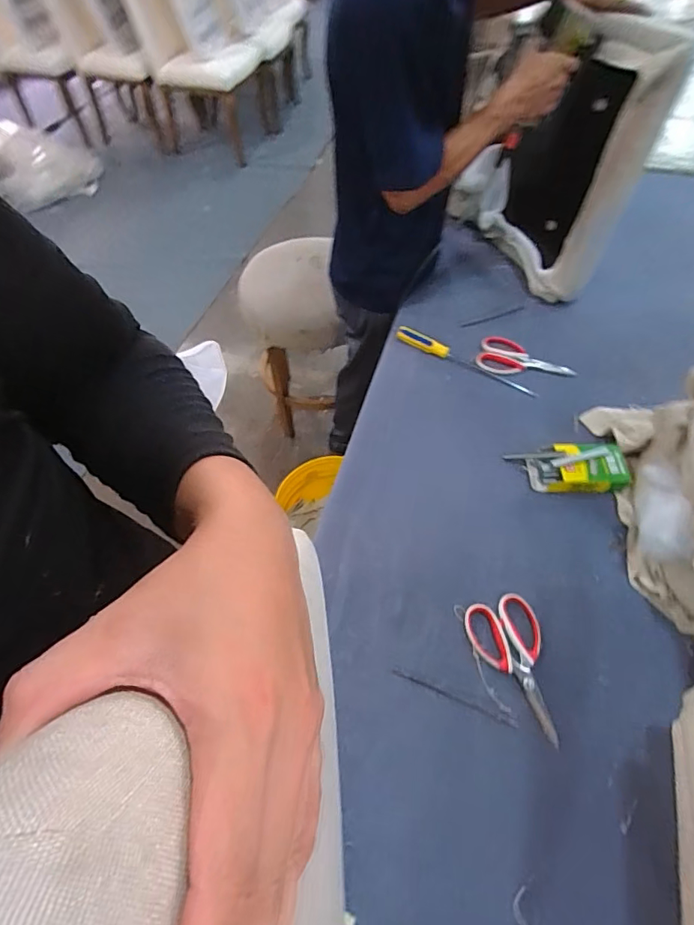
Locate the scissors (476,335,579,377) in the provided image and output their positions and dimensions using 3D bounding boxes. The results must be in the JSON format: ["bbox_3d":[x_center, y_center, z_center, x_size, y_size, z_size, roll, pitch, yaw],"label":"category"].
[{"bbox_3d":[0.365,-0.214,0.978,0.195,0.013,0.092,6,64,-3],"label":"scissors"}]

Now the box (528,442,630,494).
[{"bbox_3d":[0.390,0.010,0.810,0.156,0.034,0.084,2,55,7],"label":"box"}]

